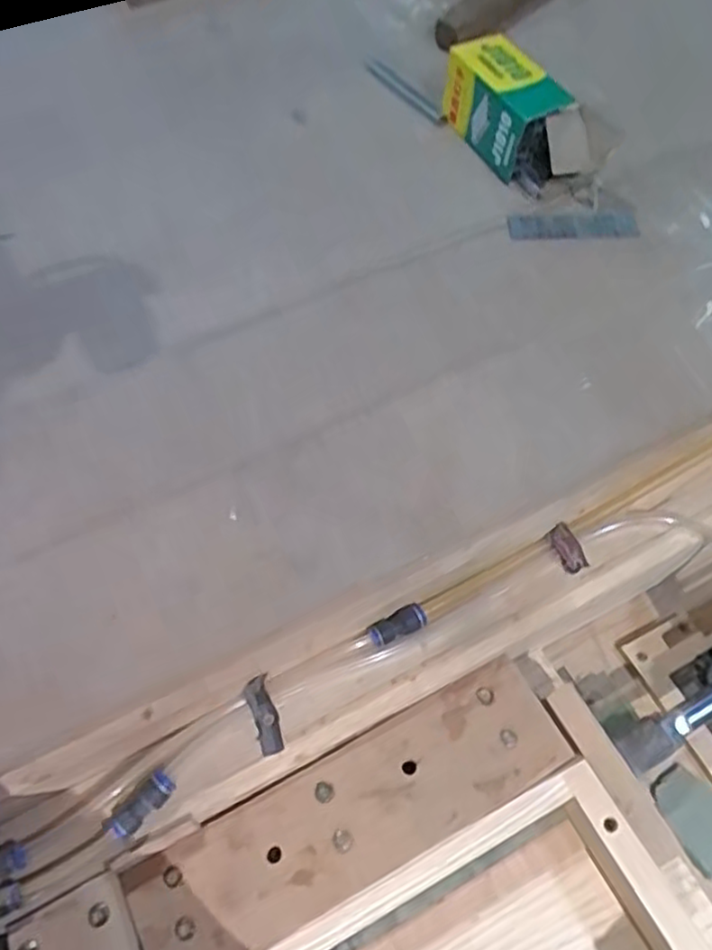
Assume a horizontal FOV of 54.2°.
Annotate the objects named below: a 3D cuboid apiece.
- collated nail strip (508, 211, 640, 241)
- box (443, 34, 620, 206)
[{"bbox_3d":[0.181,-0.208,0.582,0.103,0.004,0.031,0,60,5],"label":"collated nail strip"},{"bbox_3d":[0.144,-0.307,0.600,0.072,0.059,0.172,-27,63,-13],"label":"box"}]

